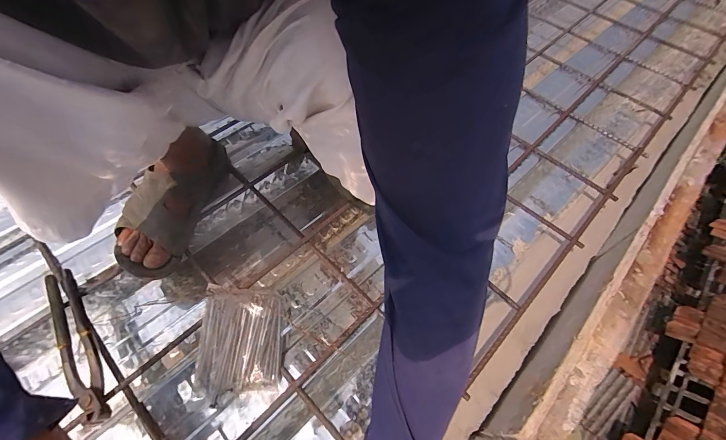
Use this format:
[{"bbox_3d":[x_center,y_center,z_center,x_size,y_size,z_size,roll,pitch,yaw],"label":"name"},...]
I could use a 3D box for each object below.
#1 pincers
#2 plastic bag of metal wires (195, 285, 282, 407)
[{"bbox_3d":[-0.366,0.152,0.436,0.034,0.030,0.230,-30,65,-20],"label":"pincers"},{"bbox_3d":[-0.162,0.162,0.450,0.107,0.033,0.142,0,59,-4],"label":"plastic bag of metal wires"}]

